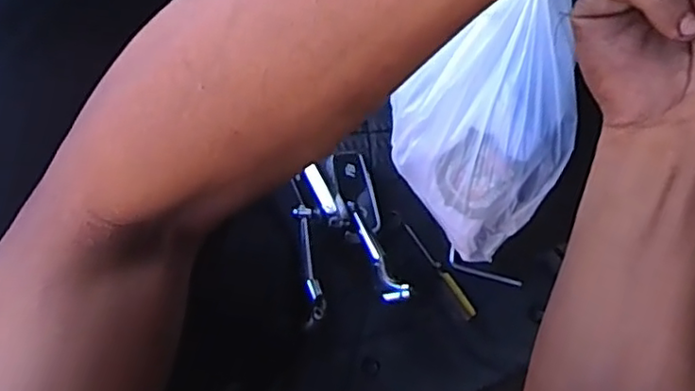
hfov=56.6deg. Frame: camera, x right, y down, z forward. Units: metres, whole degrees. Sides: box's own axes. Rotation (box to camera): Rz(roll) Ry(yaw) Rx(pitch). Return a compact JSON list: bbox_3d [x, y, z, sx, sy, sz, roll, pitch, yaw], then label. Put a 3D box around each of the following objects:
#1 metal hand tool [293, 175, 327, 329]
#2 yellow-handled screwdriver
[{"bbox_3d":[-0.039,0.051,0.636,0.018,0.024,0.151,-8,63,-1],"label":"metal hand tool"},{"bbox_3d":[0.095,0.075,0.659,0.014,0.010,0.115,-29,65,-12],"label":"yellow-handled screwdriver"}]

